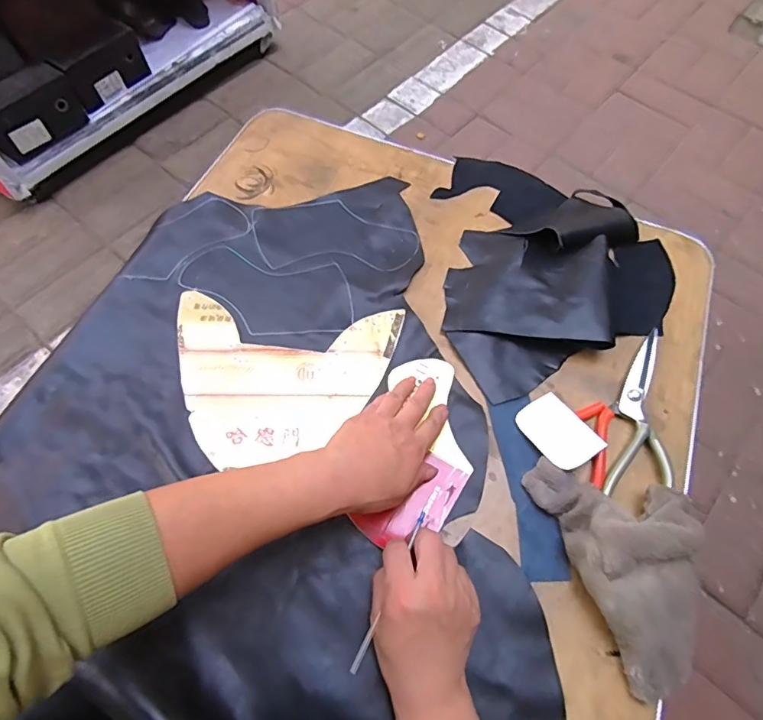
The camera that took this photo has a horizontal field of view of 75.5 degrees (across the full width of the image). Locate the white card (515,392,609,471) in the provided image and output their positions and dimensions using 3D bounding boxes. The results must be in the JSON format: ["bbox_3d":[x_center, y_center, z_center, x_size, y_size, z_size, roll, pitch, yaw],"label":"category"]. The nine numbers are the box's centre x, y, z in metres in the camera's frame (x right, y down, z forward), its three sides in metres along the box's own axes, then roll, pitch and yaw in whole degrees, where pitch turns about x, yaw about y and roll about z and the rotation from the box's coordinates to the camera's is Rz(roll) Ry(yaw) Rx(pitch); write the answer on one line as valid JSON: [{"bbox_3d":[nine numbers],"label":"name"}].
[{"bbox_3d":[0.163,0.066,0.455,0.054,0.004,0.071,-29,56,-21],"label":"white card"}]

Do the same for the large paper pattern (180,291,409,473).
[{"bbox_3d":[-0.100,0.018,0.480,0.218,0.004,0.169,5,65,0],"label":"large paper pattern"}]

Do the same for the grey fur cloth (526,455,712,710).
[{"bbox_3d":[0.204,0.152,0.391,0.107,0.035,0.181,-19,68,-11],"label":"grey fur cloth"}]

